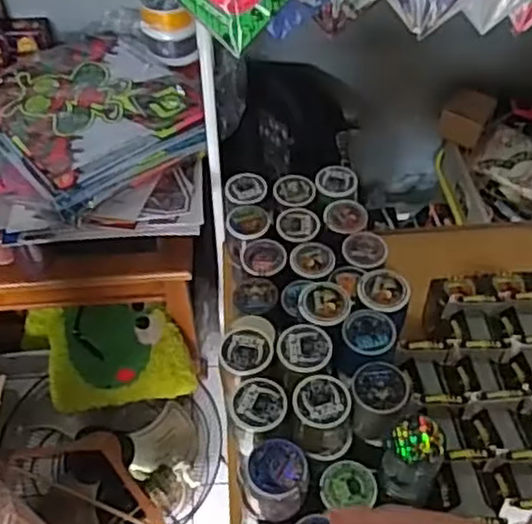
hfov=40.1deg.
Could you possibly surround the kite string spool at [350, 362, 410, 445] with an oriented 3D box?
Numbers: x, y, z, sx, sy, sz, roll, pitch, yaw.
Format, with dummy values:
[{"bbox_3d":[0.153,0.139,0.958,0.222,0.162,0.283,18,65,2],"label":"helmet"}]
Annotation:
[{"bbox_3d":[0.111,0.140,0.724,0.053,0.068,0.053,14,52,12],"label":"kite string spool"}]

